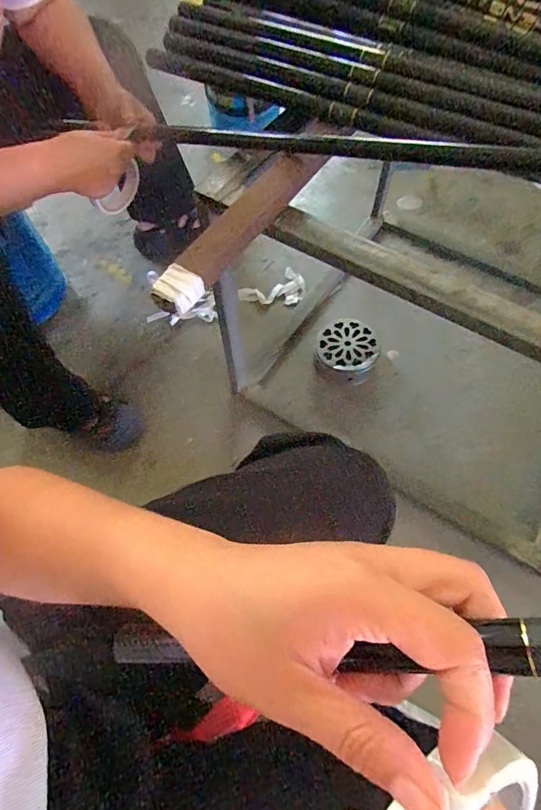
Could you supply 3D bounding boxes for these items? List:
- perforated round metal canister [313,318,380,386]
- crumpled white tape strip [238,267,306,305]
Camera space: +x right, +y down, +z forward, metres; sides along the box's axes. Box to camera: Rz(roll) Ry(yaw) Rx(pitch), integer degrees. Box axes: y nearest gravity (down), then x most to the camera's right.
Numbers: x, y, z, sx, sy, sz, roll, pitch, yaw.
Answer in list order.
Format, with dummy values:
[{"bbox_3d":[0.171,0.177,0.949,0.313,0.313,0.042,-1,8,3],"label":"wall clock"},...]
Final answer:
[{"bbox_3d":[0.169,-0.125,0.956,0.131,0.057,0.131,0,63,1],"label":"perforated round metal canister"},{"bbox_3d":[0.007,-0.277,1.083,0.168,0.027,0.097,-19,65,-8],"label":"crumpled white tape strip"}]

